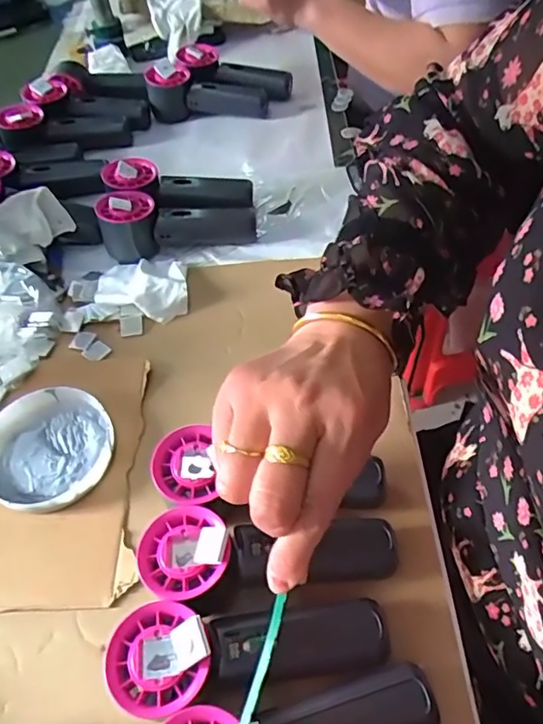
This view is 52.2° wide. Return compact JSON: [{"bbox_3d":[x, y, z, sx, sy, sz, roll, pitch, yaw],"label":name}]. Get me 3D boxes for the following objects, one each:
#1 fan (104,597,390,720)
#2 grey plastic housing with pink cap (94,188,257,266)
[{"bbox_3d":[-0.012,0.163,0.324,0.154,0.065,0.052,-12,53,-6],"label":"fan"},{"bbox_3d":[-0.097,-0.149,0.571,0.154,0.054,0.060,-11,53,-5],"label":"grey plastic housing with pink cap"}]

